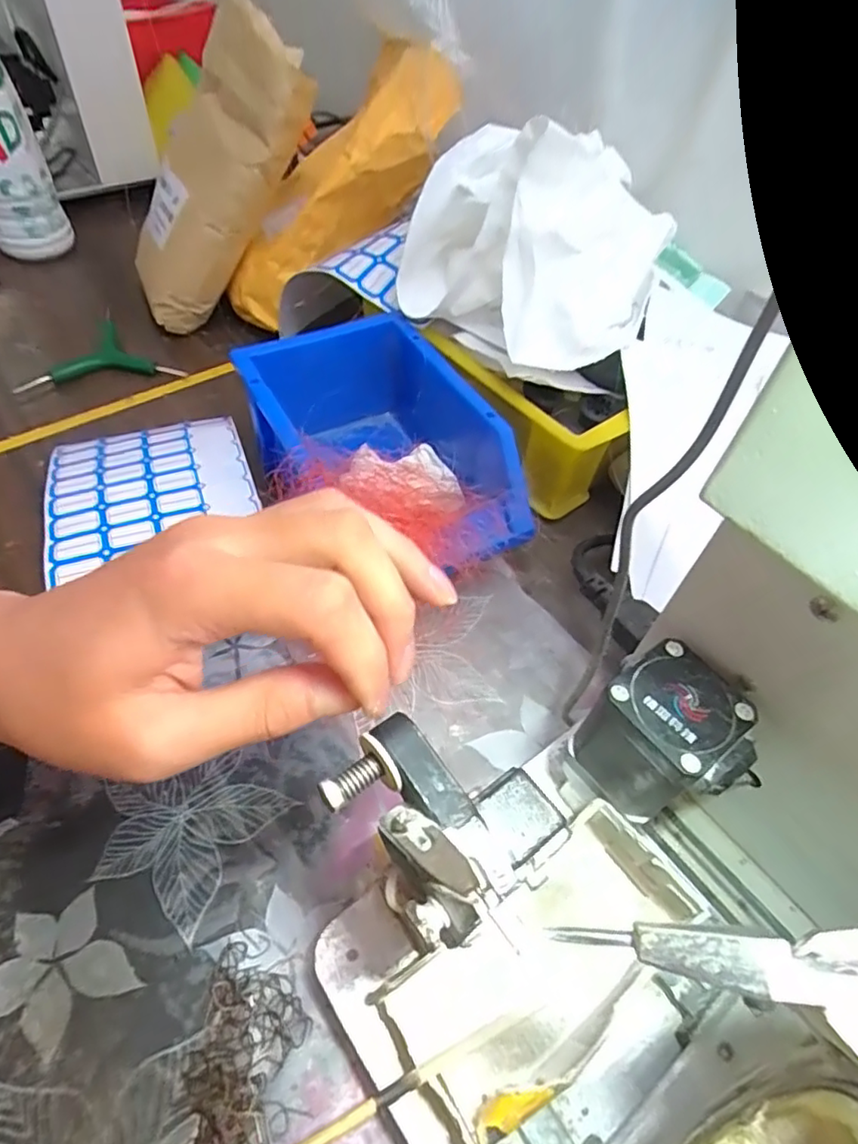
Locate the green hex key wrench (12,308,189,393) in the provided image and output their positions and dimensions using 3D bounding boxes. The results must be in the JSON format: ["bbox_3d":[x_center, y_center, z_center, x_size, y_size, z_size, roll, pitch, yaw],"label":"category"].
[{"bbox_3d":[-0.272,-0.173,0.485,0.114,0.012,0.099,-24,57,-21],"label":"green hex key wrench"}]

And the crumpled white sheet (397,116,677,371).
[{"bbox_3d":[0.074,-0.213,0.380,0.137,0.106,0.134,-36,64,-27],"label":"crumpled white sheet"}]

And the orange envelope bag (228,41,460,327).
[{"bbox_3d":[-0.067,-0.293,0.483,0.237,0.089,0.045,-38,52,21],"label":"orange envelope bag"}]

